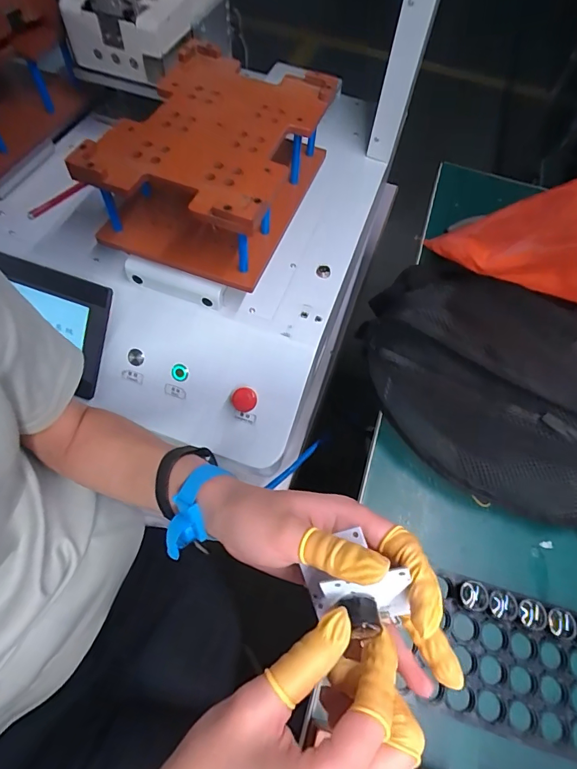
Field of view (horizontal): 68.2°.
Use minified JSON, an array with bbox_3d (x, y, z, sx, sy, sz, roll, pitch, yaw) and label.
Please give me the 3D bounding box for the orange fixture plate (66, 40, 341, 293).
[{"bbox_3d":[-0.081,-0.253,0.487,0.184,0.104,0.249,20,62,6],"label":"orange fixture plate"}]

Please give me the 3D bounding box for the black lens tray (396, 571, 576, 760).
[{"bbox_3d":[0.173,0.214,0.329,0.144,0.020,0.096,16,60,6],"label":"black lens tray"}]

